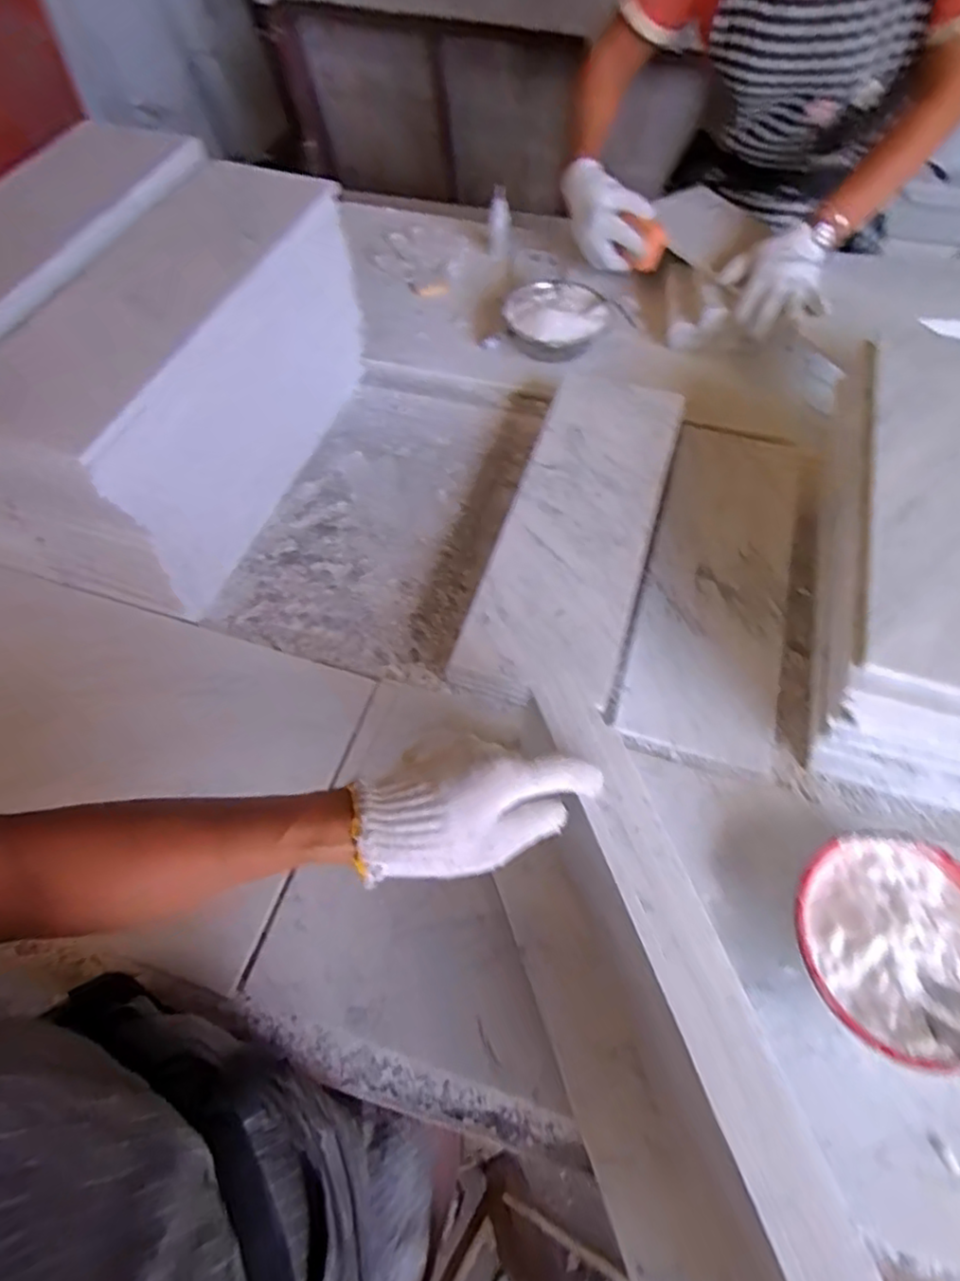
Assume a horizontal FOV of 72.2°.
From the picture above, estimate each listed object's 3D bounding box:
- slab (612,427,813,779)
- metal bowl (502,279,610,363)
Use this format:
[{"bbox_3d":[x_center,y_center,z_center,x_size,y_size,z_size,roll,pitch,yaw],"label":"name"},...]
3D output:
[{"bbox_3d":[0.280,-0.081,0.750,0.159,0.014,0.450,15,61,11],"label":"slab"},{"bbox_3d":[0.108,-0.455,0.940,0.137,0.062,0.128,-1,59,2],"label":"metal bowl"}]

